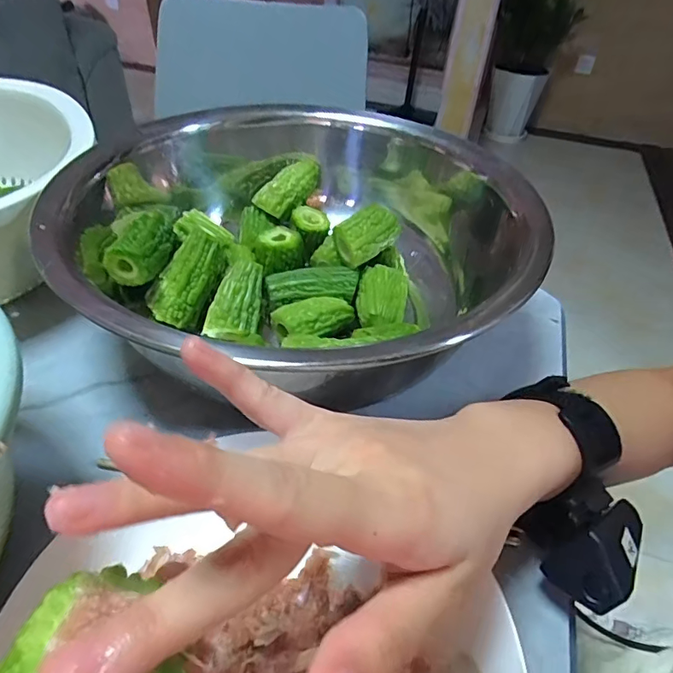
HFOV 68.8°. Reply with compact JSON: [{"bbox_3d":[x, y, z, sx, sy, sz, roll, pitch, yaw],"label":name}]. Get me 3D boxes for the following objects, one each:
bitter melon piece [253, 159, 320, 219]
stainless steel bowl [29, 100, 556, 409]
[{"bbox_3d":[-0.041,-0.136,0.439,0.036,0.025,0.073,29,66,25],"label":"bitter melon piece"},{"bbox_3d":[-0.031,-0.086,0.381,0.308,0.107,0.351,33,52,27],"label":"stainless steel bowl"}]

